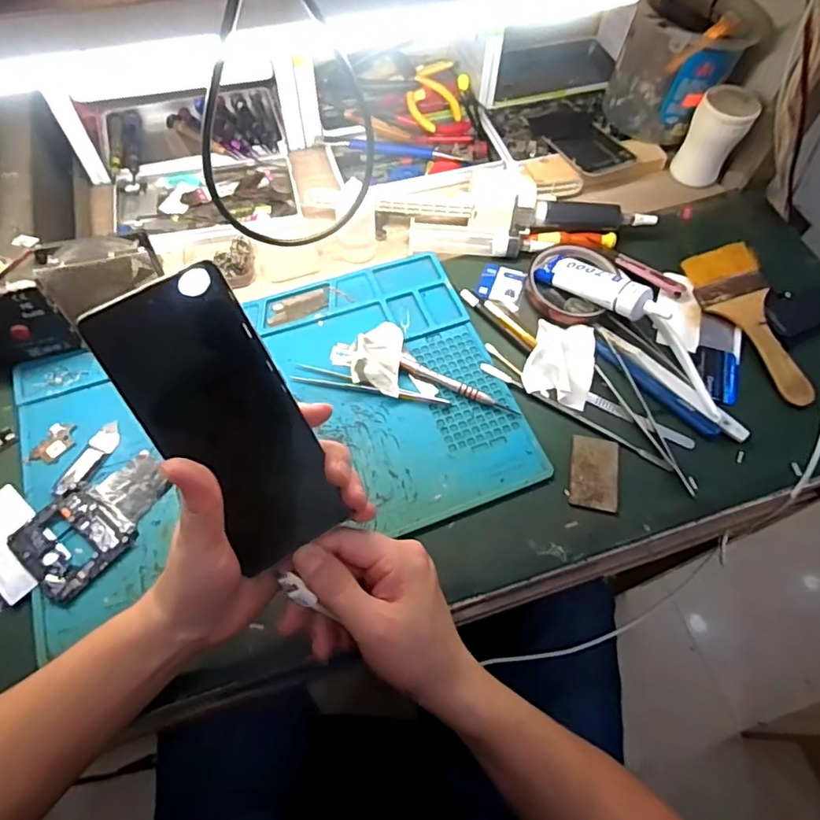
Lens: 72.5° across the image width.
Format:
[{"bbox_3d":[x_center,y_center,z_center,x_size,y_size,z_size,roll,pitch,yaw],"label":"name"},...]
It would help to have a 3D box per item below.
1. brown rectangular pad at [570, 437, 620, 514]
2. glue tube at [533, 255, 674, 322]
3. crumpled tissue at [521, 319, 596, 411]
[{"bbox_3d":[0.146,0.048,0.440,0.038,0.004,0.061,12,61,4],"label":"brown rectangular pad"},{"bbox_3d":[0.168,-0.109,0.494,0.038,0.021,0.124,-39,52,-21],"label":"glue tube"},{"bbox_3d":[0.133,-0.048,0.481,0.056,0.023,0.081,17,62,7],"label":"crumpled tissue"}]

